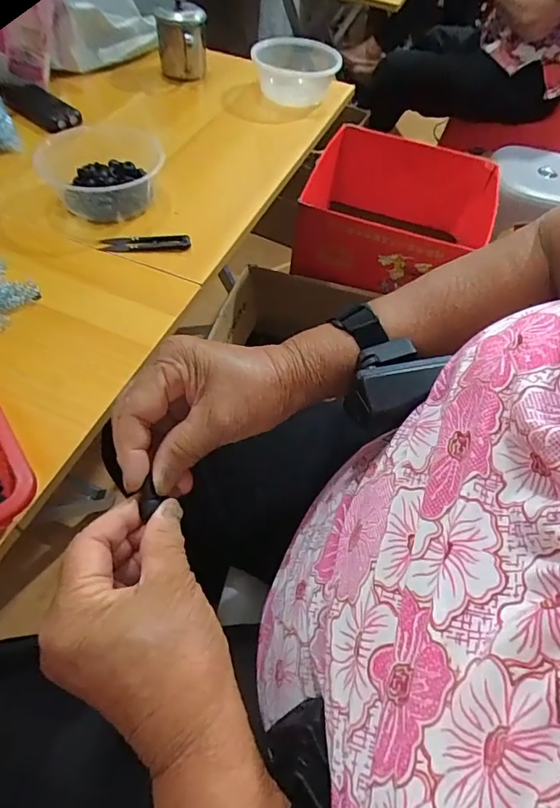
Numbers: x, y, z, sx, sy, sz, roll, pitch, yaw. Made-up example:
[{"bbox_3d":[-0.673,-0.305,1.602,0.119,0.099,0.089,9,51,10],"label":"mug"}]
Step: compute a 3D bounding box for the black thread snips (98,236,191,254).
[{"bbox_3d":[-0.155,-0.183,0.536,0.101,0.014,0.019,0,54,-6],"label":"black thread snips"}]

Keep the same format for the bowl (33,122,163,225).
[{"bbox_3d":[-0.210,-0.281,0.566,0.118,0.055,0.137,13,54,4],"label":"bowl"}]

